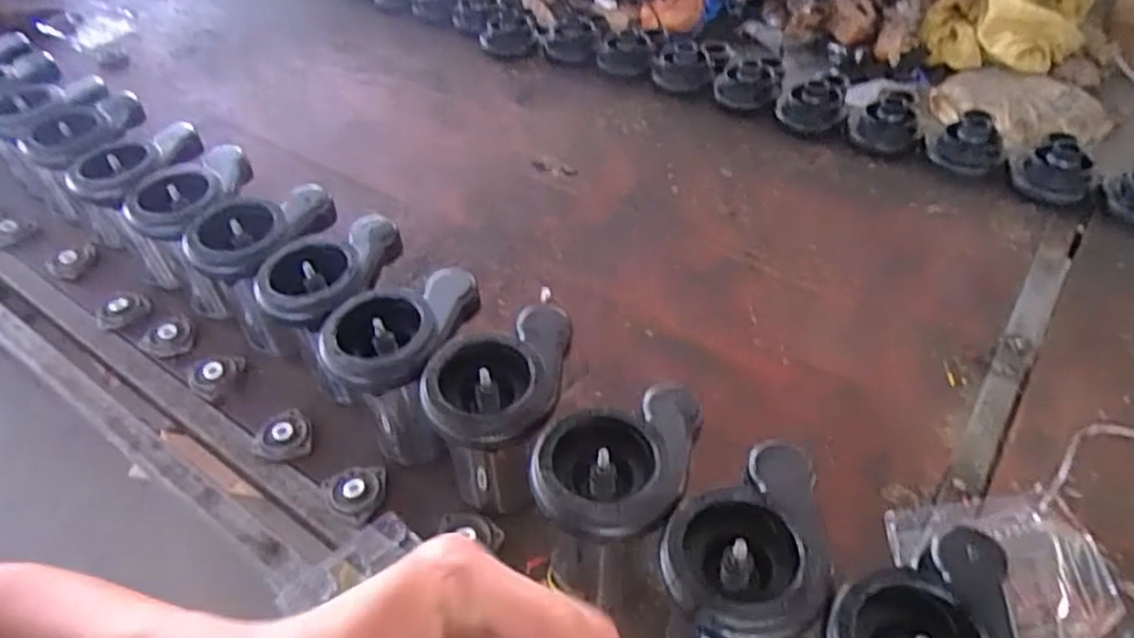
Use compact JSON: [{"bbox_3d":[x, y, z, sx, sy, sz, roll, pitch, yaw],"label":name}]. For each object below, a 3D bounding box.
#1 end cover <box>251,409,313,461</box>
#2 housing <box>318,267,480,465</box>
[{"bbox_3d":[-0.333,0.135,0.834,0.063,0.013,0.063,-5,47,-2],"label":"end cover"},{"bbox_3d":[-0.171,0.060,0.778,0.137,0.181,0.159,7,47,9],"label":"housing"}]

